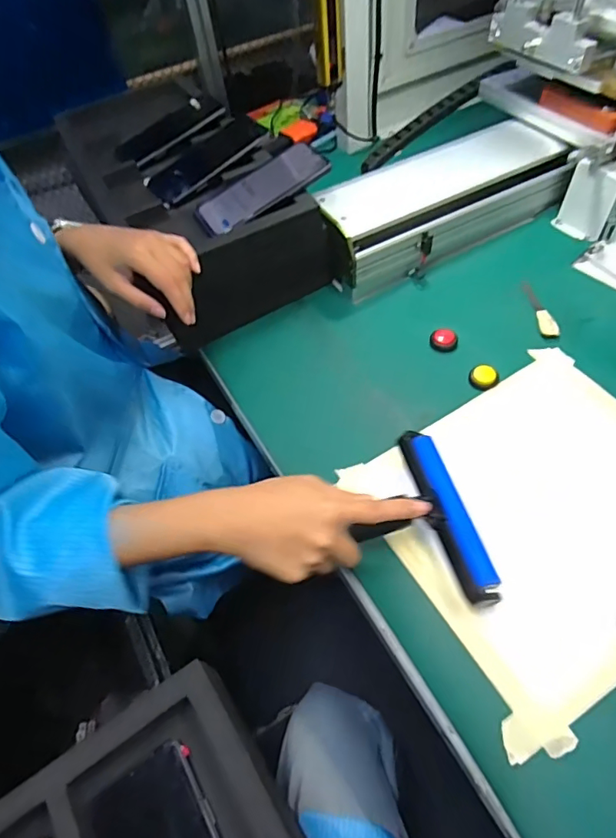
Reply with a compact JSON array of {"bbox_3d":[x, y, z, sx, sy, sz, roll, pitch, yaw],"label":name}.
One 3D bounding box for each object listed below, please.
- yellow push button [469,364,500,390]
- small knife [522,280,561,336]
[{"bbox_3d":[0.197,-0.048,0.562,0.031,0.009,0.032,15,57,15],"label":"yellow push button"},{"bbox_3d":[0.281,-0.137,0.611,0.019,0.008,0.094,-4,54,3],"label":"small knife"}]

